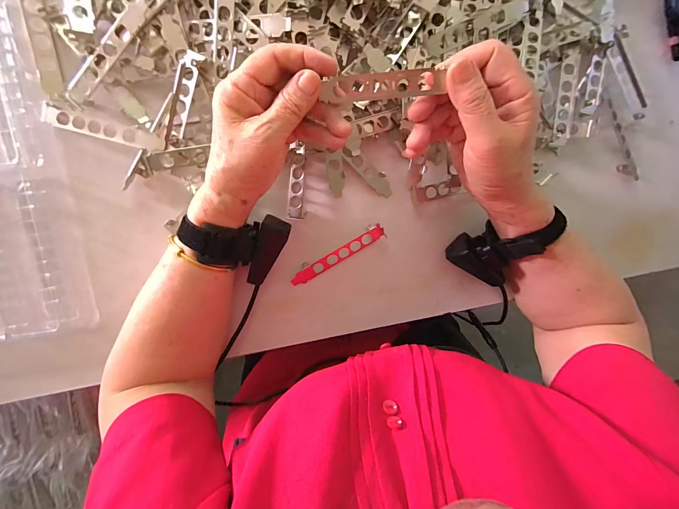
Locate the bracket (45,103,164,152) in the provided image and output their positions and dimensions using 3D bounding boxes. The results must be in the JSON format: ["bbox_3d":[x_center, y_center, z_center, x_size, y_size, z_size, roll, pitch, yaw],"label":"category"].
[{"bbox_3d":[-0.235,-0.125,0.307,0.112,0.016,0.018,14,97,-7],"label":"bracket"}]

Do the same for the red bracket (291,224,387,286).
[{"bbox_3d":[-0.003,0.000,0.354,0.120,0.008,0.020,-29,100,0],"label":"red bracket"}]

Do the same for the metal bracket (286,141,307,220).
[{"bbox_3d":[-0.047,-0.079,0.336,0.020,0.013,0.081,0,99,-5],"label":"metal bracket"}]

